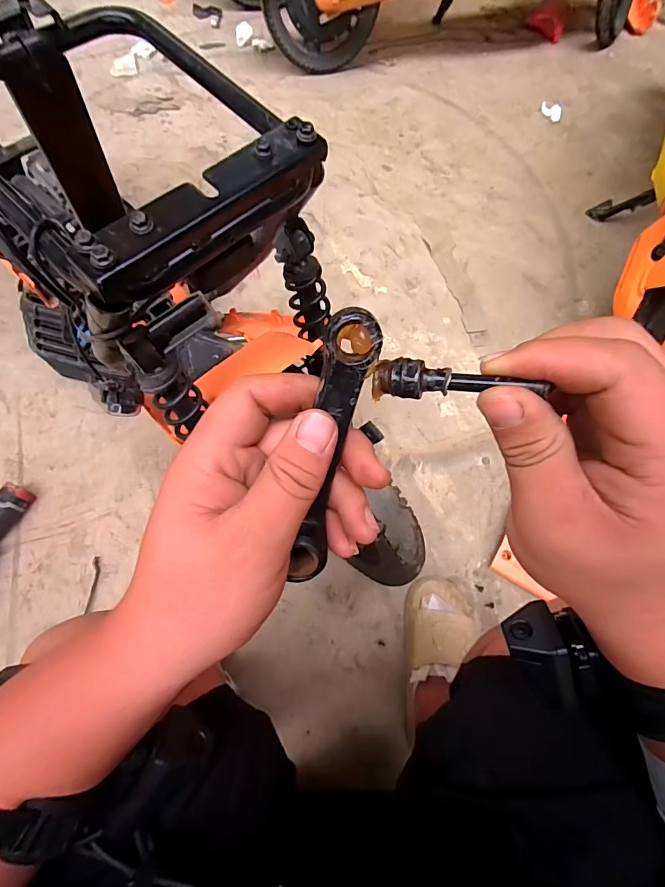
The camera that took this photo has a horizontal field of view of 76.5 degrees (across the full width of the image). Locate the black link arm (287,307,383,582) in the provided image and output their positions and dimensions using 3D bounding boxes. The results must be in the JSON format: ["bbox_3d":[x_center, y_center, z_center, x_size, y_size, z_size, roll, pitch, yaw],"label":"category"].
[{"bbox_3d":[0.000,0.005,0.183,0.020,0.122,0.017,11,23,2],"label":"black link arm"}]

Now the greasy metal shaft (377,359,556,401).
[{"bbox_3d":[0.047,-0.024,0.162,0.063,0.010,0.012,5,65,14],"label":"greasy metal shaft"}]

